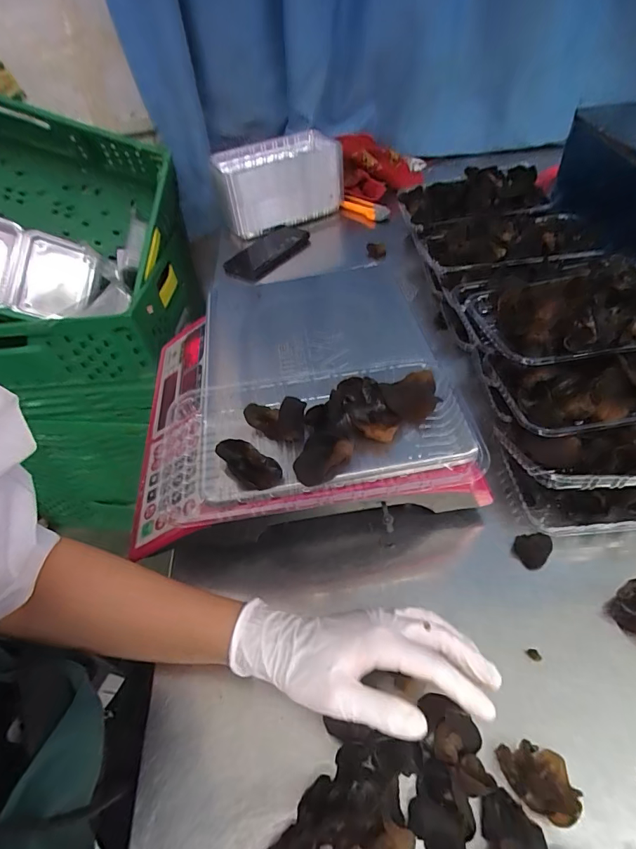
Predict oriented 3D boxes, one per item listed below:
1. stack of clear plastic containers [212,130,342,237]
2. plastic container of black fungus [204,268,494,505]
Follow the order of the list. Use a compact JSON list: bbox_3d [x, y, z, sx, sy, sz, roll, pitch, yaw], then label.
[{"bbox_3d":[-0.078,-0.493,0.896,0.242,0.121,0.151,-19,48,-9],"label":"stack of clear plastic containers"},{"bbox_3d":[-0.007,-0.065,0.421,0.226,0.036,0.304,-11,47,-1],"label":"plastic container of black fungus"}]

